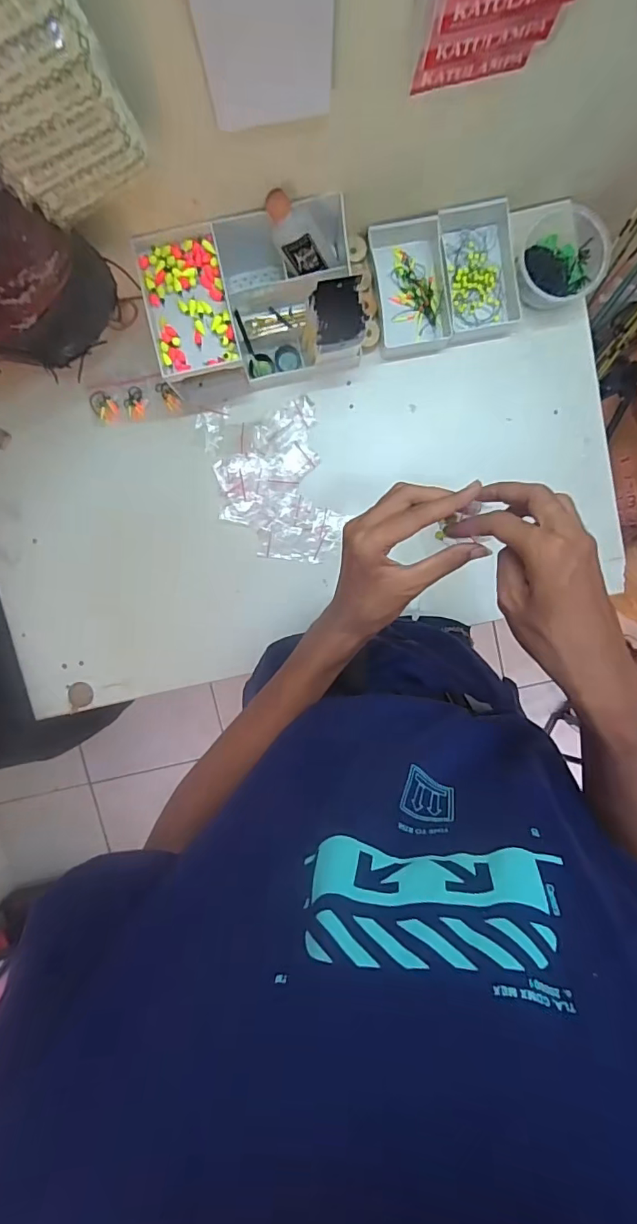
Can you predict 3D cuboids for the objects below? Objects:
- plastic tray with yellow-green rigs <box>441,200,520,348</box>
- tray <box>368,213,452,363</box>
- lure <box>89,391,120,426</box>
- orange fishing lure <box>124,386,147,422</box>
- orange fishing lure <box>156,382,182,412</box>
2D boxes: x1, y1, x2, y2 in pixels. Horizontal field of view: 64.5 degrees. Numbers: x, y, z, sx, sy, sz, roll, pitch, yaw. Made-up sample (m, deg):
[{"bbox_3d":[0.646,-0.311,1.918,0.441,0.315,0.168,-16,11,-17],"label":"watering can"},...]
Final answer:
[{"bbox_3d":[0.196,-0.415,0.618,0.088,0.034,0.146,-12,96,0],"label":"plastic tray with yellow-green rigs"},{"bbox_3d":[0.111,-0.397,0.619,0.089,0.033,0.147,-10,96,0],"label":"tray"},{"bbox_3d":[-0.273,-0.261,0.644,0.030,0.004,0.042,-24,96,1],"label":"lure"},{"bbox_3d":[-0.235,-0.266,0.643,0.024,0.004,0.043,-9,96,0],"label":"orange fishing lure"},{"bbox_3d":[-0.190,-0.274,0.641,0.018,0.005,0.040,-34,95,2],"label":"orange fishing lure"}]

